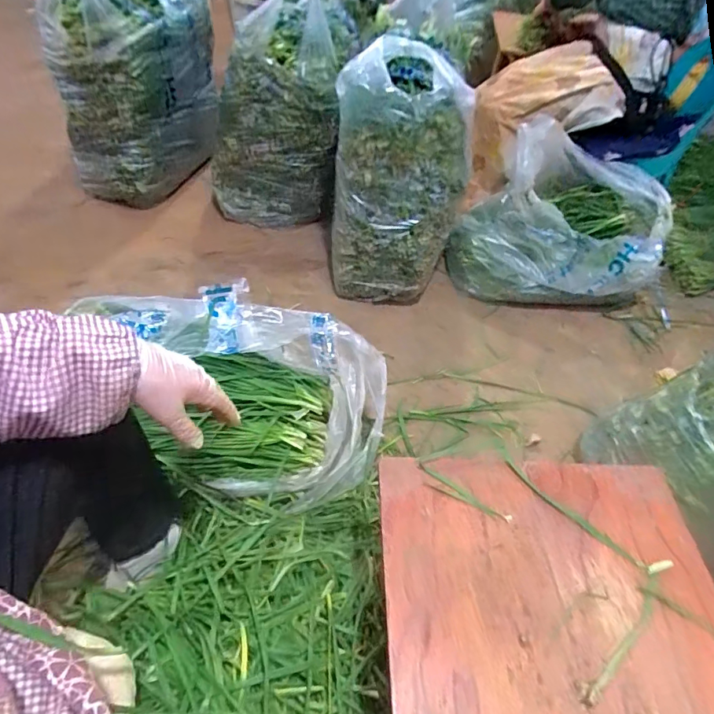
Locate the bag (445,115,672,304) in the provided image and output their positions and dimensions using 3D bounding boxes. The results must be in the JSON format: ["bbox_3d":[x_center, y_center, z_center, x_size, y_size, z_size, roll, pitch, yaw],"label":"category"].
[{"bbox_3d":[0.614,-0.406,1.428,0.585,0.382,0.432,17,49,7],"label":"bag"}]

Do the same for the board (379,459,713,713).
[{"bbox_3d":[0.223,0.368,0.422,0.374,0.018,0.584,3,50,-5],"label":"board"}]

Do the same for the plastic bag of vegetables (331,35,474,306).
[{"bbox_3d":[0.100,-0.423,1.211,0.338,0.574,0.222,4,49,-4],"label":"plastic bag of vegetables"}]

